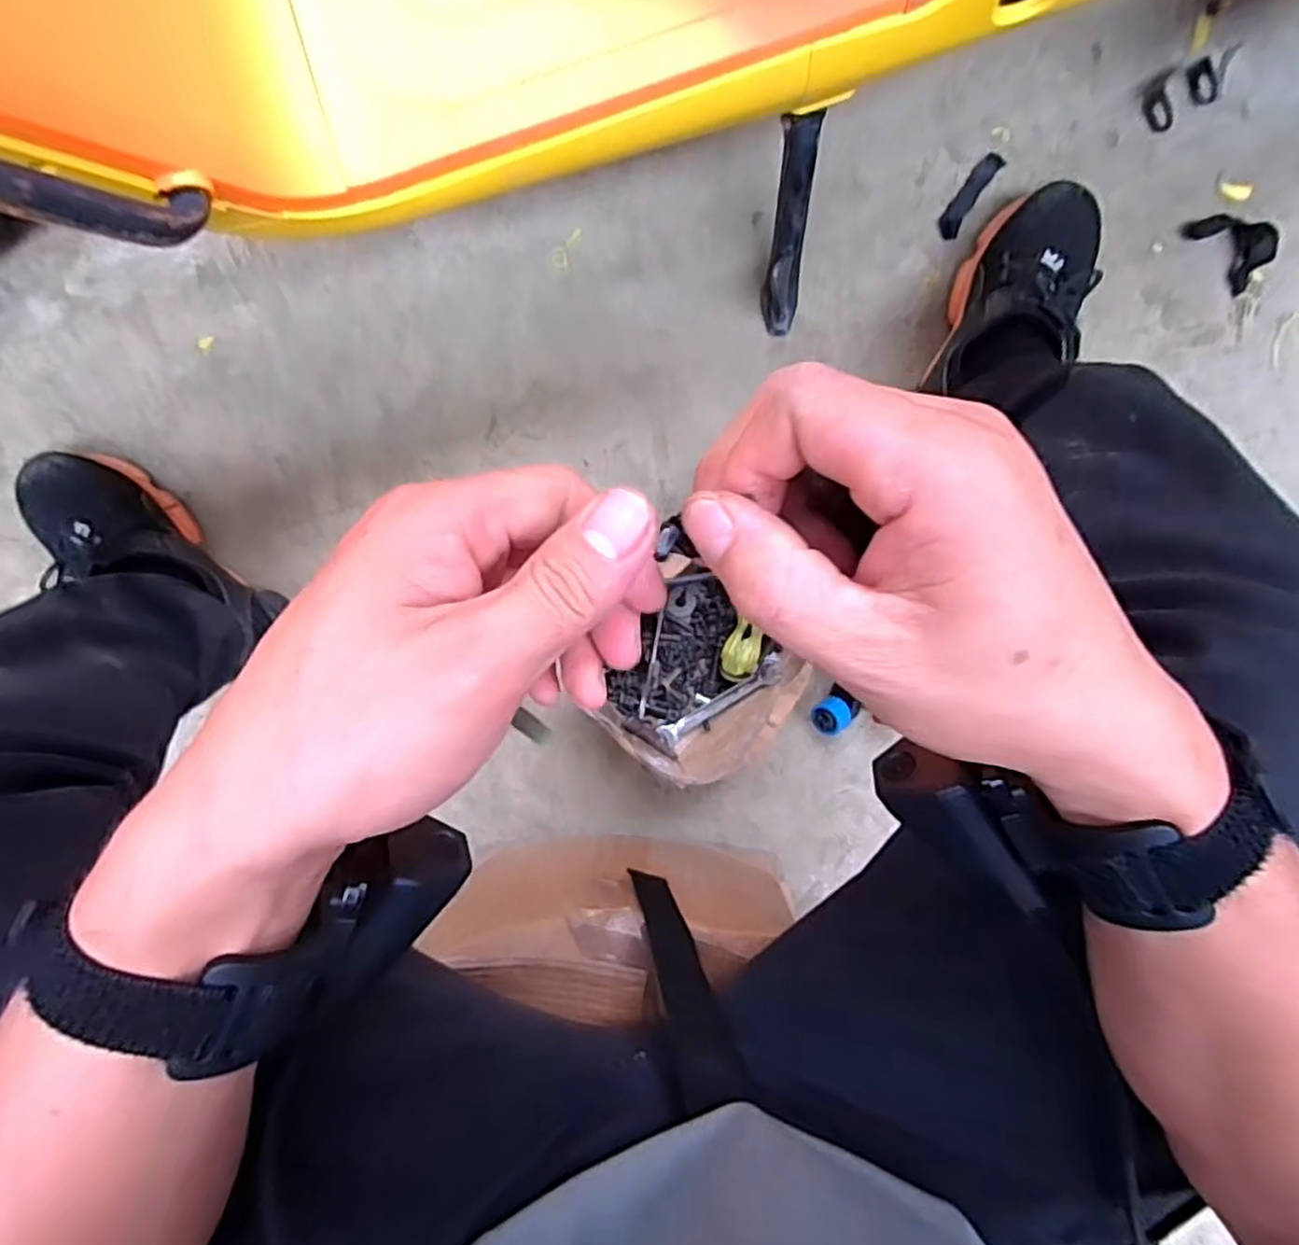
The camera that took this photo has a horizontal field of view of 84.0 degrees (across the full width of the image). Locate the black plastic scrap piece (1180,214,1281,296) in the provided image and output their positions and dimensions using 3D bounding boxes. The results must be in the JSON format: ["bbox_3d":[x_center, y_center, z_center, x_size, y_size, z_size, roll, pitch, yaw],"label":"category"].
[{"bbox_3d":[0.527,-0.342,0.650,0.080,0.032,0.040,44,91,-3],"label":"black plastic scrap piece"}]

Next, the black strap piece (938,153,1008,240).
[{"bbox_3d":[0.290,-0.386,0.653,0.020,0.006,0.086,33,92,-3],"label":"black strap piece"}]

